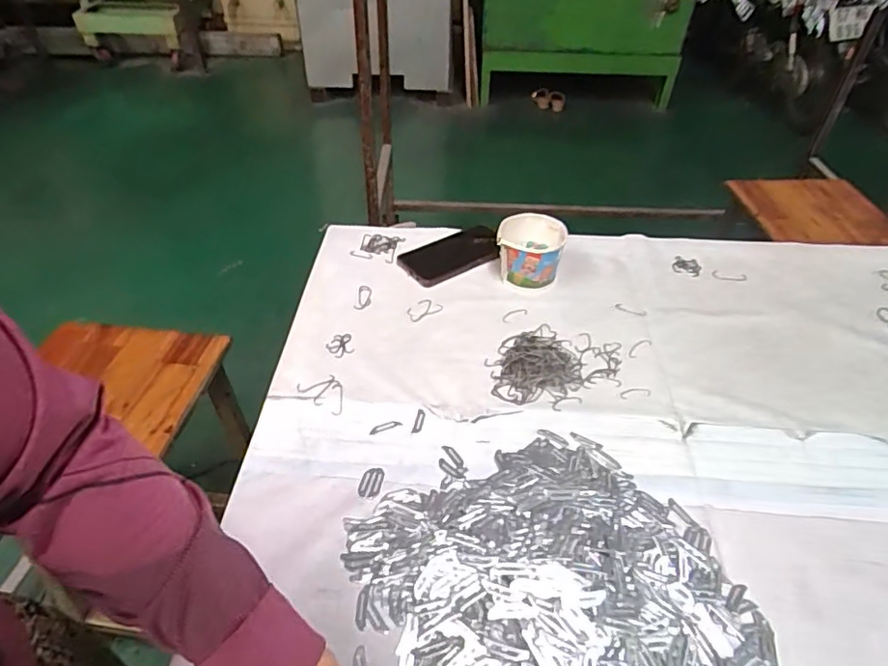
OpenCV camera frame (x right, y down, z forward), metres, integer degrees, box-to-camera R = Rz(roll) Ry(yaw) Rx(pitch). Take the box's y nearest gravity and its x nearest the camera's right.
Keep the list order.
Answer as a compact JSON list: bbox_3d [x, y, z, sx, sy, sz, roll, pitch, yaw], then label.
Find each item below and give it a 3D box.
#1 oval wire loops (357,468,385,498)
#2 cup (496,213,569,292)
[{"bbox_3d":[-0.071,0.147,0.565,0.021,0.004,0.033,9,41,8],"label":"oval wire loops"},{"bbox_3d":[0.121,-0.114,0.814,0.089,0.071,0.090,1,40,-1],"label":"cup"}]

